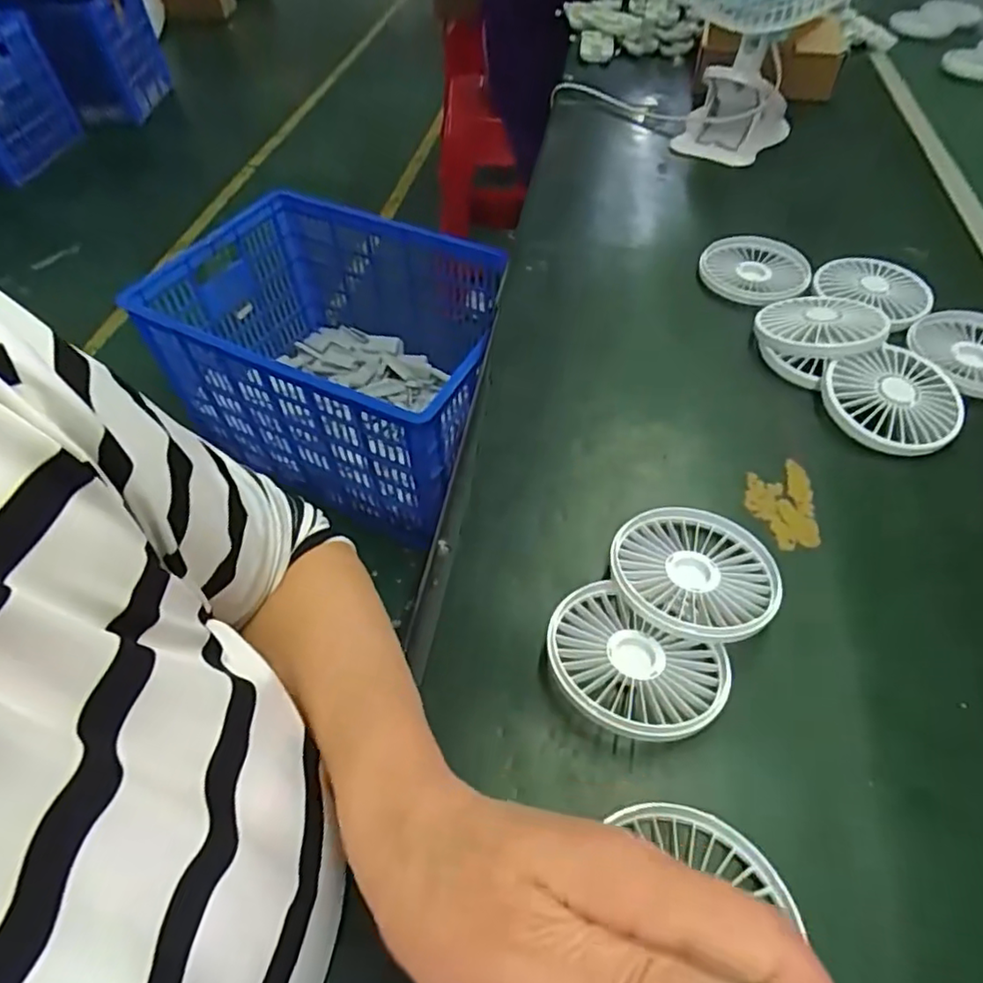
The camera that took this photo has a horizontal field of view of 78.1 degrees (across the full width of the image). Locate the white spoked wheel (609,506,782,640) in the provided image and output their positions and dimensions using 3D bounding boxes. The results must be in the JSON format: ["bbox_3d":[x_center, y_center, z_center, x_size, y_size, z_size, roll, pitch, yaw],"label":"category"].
[{"bbox_3d":[0.111,0.044,0.335,0.084,0.026,0.086,-1,52,1],"label":"white spoked wheel"}]

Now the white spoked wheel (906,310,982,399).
[{"bbox_3d":[0.361,-0.106,0.454,0.079,0.023,0.086,14,53,12],"label":"white spoked wheel"}]

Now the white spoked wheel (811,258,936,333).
[{"bbox_3d":[0.316,-0.169,0.503,0.087,0.012,0.088,-1,52,1],"label":"white spoked wheel"}]

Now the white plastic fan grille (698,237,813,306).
[{"bbox_3d":[0.234,-0.197,0.538,0.090,0.016,0.098,-1,52,1],"label":"white plastic fan grille"}]

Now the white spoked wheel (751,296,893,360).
[{"bbox_3d":[0.252,-0.130,0.463,0.092,0.011,0.088,-39,45,-27],"label":"white spoked wheel"}]

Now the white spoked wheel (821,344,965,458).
[{"bbox_3d":[0.278,-0.063,0.416,0.086,0.017,0.081,-1,62,2],"label":"white spoked wheel"}]

